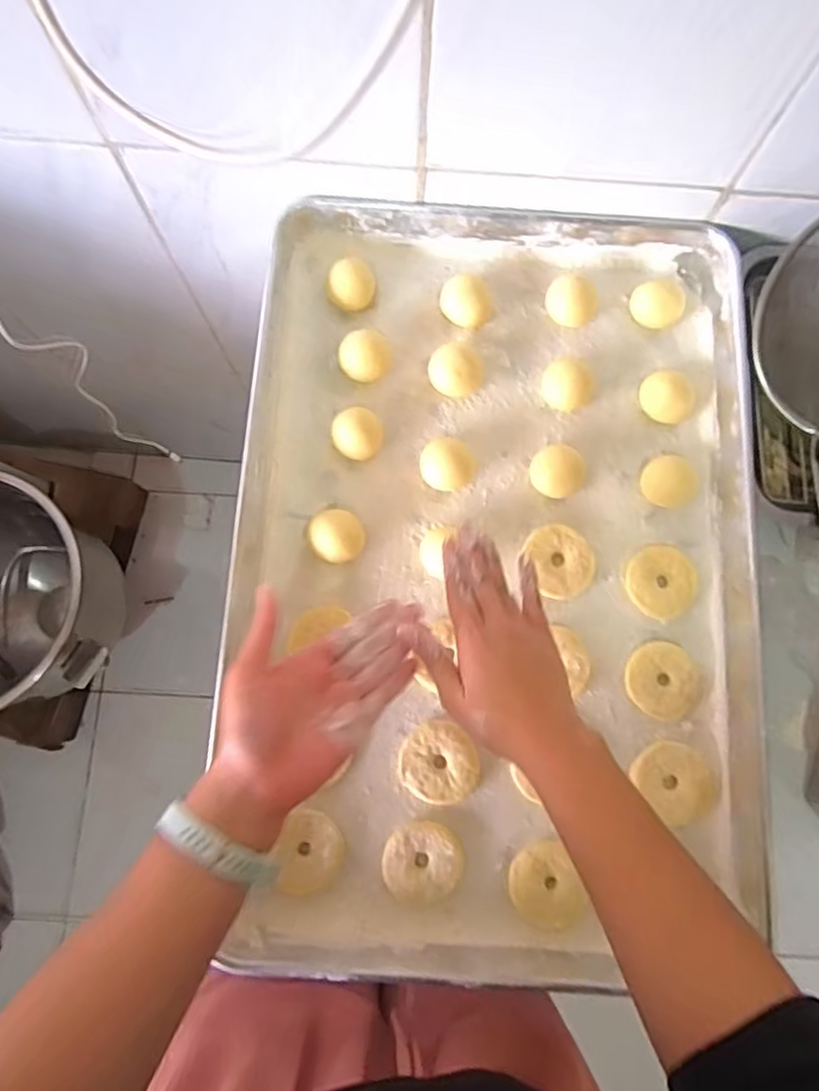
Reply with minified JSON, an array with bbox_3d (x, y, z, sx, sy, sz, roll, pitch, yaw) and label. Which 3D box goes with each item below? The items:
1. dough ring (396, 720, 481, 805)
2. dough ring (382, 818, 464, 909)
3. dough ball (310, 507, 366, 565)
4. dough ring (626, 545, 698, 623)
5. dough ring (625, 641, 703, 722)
[{"bbox_3d":[0.024,0.171,0.491,0.062,0.009,0.058,0,78,-1],"label":"dough ring"},{"bbox_3d":[0.010,0.240,0.473,0.058,0.010,0.057,0,78,-1],"label":"dough ring"},{"bbox_3d":[-0.058,-0.008,0.509,0.043,0.025,0.040,0,78,-1],"label":"dough ball"},{"bbox_3d":[0.210,0.030,0.522,0.055,0.009,0.059,0,78,-1],"label":"dough ring"},{"bbox_3d":[0.206,0.110,0.507,0.057,0.006,0.061,0,78,-1],"label":"dough ring"}]

